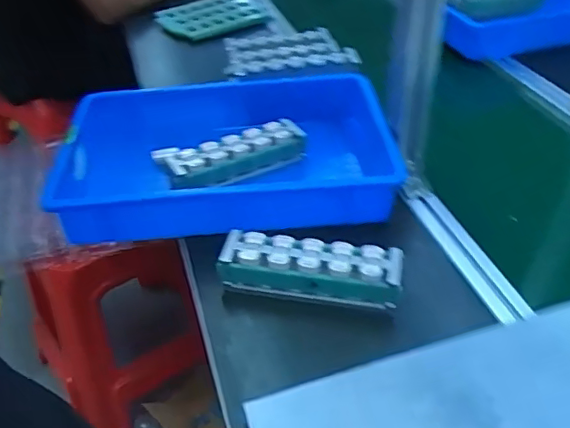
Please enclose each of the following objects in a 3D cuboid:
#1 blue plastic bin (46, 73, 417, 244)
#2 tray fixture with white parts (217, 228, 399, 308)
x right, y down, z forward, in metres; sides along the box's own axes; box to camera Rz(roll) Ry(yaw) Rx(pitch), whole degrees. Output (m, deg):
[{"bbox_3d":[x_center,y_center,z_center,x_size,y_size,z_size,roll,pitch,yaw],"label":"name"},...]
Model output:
[{"bbox_3d":[-0.072,-0.086,0.788,0.430,0.086,0.285,-6,40,-2],"label":"blue plastic bin"},{"bbox_3d":[0.029,0.058,0.629,0.190,0.046,0.051,5,41,11],"label":"tray fixture with white parts"}]

